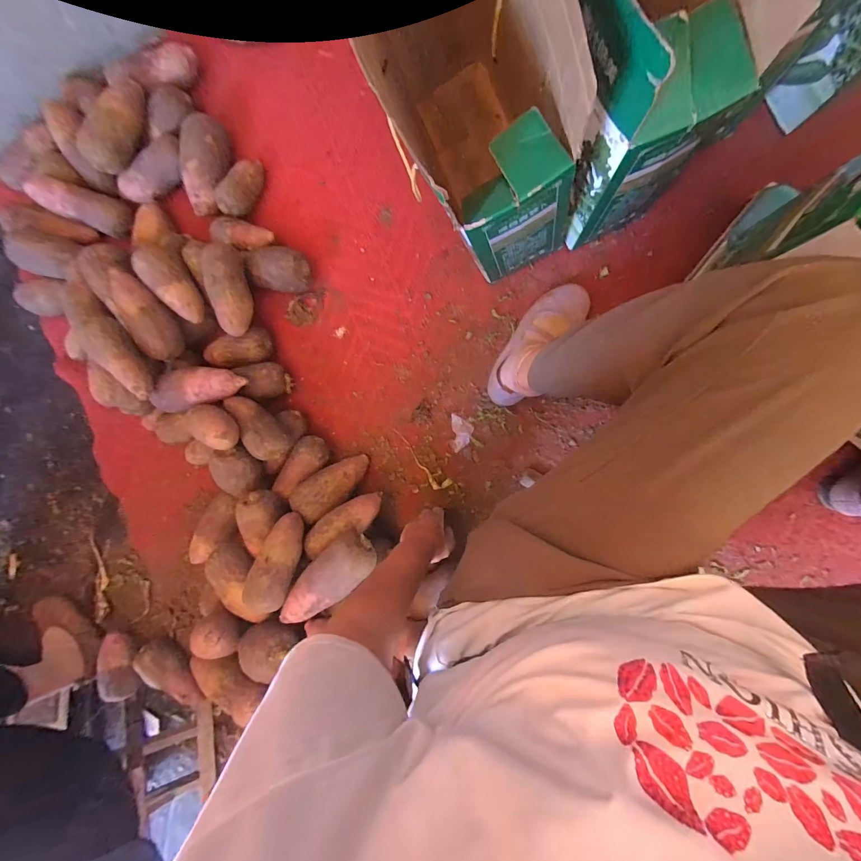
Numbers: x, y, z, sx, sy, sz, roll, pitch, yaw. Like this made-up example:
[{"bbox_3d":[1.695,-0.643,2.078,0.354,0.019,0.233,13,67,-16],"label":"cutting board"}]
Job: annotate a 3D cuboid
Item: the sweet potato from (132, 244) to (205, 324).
[{"bbox_3d":[-0.456,-0.261,0.662,0.062,0.051,0.139,-20,122,9],"label":"sweet potato"}]

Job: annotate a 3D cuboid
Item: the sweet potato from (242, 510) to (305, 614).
[{"bbox_3d":[-0.250,0.209,0.605,0.055,0.049,0.153,6,56,8],"label":"sweet potato"}]

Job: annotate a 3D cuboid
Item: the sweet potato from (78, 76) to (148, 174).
[{"bbox_3d":[-0.552,-0.537,0.653,0.054,0.062,0.157,22,97,7],"label":"sweet potato"}]

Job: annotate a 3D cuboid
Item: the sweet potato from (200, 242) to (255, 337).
[{"bbox_3d":[-0.358,-0.250,0.664,0.057,0.068,0.153,-2,107,8],"label":"sweet potato"}]

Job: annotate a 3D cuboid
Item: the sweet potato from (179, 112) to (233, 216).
[{"bbox_3d":[-0.420,-0.495,0.691,0.062,0.067,0.169,17,96,7],"label":"sweet potato"}]

